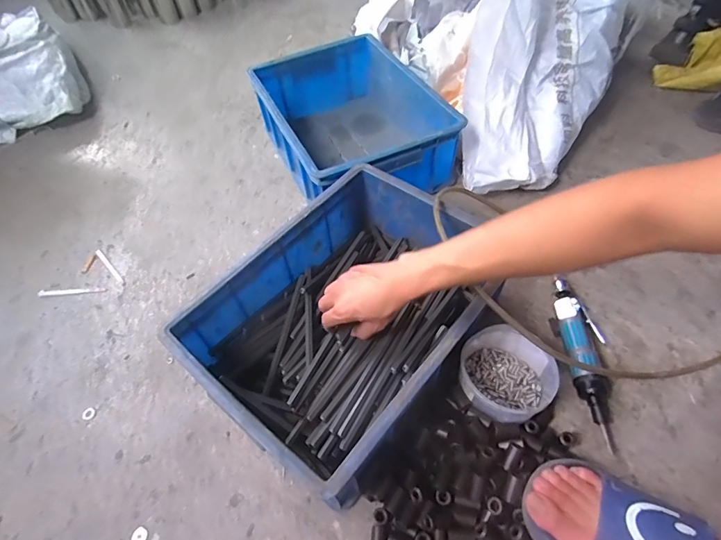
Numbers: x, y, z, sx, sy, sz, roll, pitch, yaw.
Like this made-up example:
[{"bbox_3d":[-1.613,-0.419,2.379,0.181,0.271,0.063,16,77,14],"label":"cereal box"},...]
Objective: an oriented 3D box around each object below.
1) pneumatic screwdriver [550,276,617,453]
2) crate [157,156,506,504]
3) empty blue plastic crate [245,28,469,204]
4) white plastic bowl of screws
[{"bbox_3d":[0.318,0.114,0.593,0.055,0.044,0.233,0,53,4],"label":"pneumatic screwdriver"},{"bbox_3d":[-0.009,0.066,0.585,0.288,0.153,0.390,31,61,24],"label":"crate"},{"bbox_3d":[-0.019,-0.296,0.858,0.295,0.154,0.409,-24,55,-13],"label":"empty blue plastic crate"},{"bbox_3d":[0.190,0.148,0.553,0.118,0.082,0.110,-2,53,3],"label":"white plastic bowl of screws"}]

